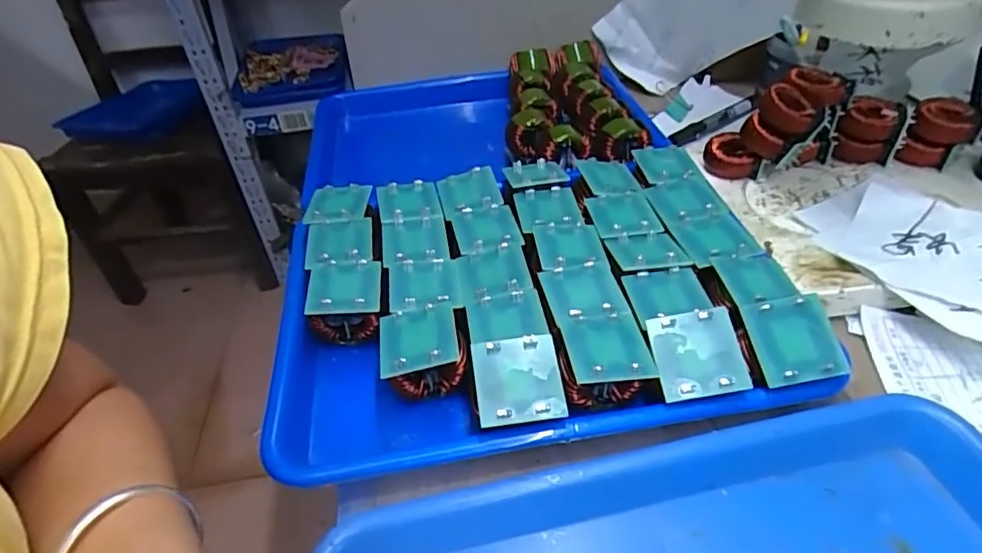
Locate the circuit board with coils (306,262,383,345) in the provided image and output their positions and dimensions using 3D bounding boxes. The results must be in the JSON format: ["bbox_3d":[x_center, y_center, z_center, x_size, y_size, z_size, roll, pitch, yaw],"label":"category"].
[{"bbox_3d":[-0.094,0.018,0.382,0.046,0.041,0.046,-7,40,-3],"label":"circuit board with coils"}]

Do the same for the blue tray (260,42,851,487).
[{"bbox_3d":[-0.002,-0.062,0.486,0.316,0.079,0.490,-10,40,-6],"label":"blue tray"}]

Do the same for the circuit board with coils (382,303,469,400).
[{"bbox_3d":[-0.040,0.048,0.346,0.047,0.042,0.049,-9,40,-5],"label":"circuit board with coils"}]

